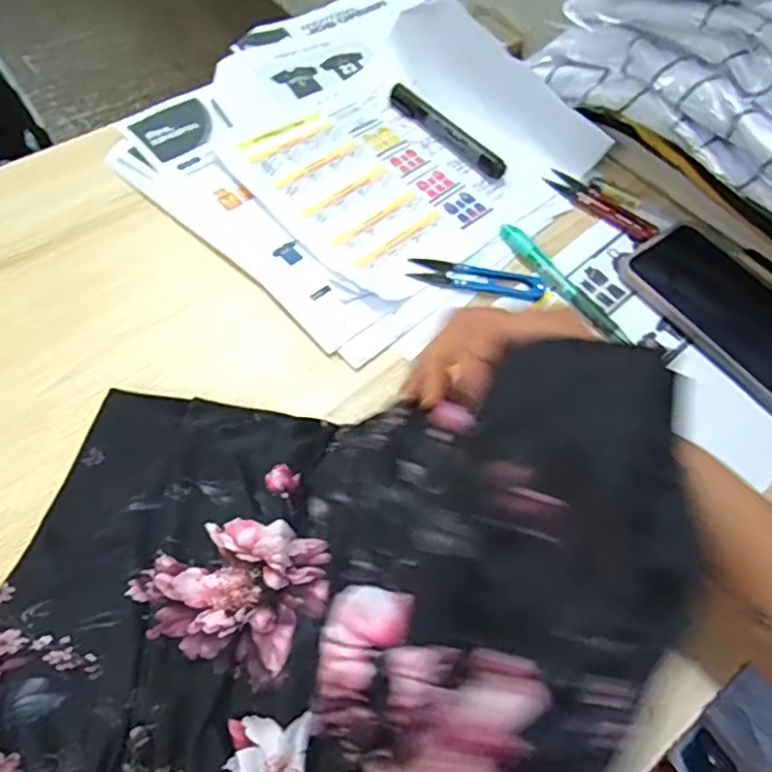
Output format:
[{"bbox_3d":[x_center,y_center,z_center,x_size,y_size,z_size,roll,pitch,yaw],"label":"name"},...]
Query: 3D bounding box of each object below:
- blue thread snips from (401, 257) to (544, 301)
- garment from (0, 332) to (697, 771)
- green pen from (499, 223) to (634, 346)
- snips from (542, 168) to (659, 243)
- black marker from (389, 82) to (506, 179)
[{"bbox_3d":[0.069,-0.081,0.454,0.101,0.004,0.024,10,62,2],"label":"blue thread snips"},{"bbox_3d":[-0.053,0.099,0.250,0.283,0.154,0.245,11,62,2],"label":"garment"},{"bbox_3d":[0.133,-0.078,0.455,0.017,0.009,0.129,-32,69,-19],"label":"green pen"},{"bbox_3d":[0.177,-0.152,0.503,0.101,0.008,0.025,41,67,17],"label":"snips"},{"bbox_3d":[0.051,-0.219,0.515,0.015,0.015,0.128,-39,71,-21],"label":"black marker"}]

